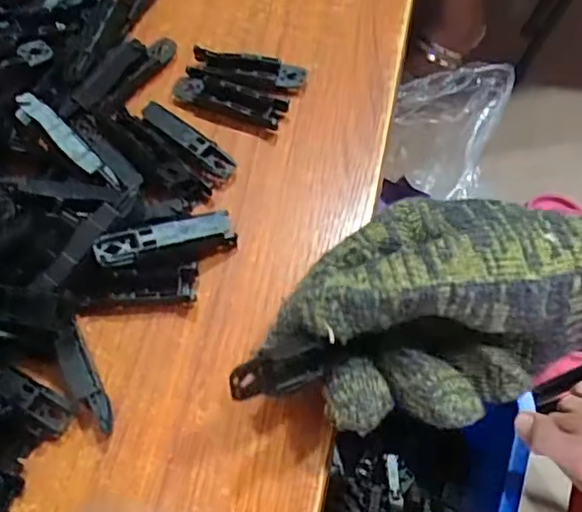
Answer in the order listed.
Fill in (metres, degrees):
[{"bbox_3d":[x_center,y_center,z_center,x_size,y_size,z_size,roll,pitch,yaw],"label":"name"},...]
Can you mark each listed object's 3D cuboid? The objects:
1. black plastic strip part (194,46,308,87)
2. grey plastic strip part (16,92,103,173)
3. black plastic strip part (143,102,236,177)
[{"bbox_3d":[-0.024,-0.105,0.351,0.063,0.009,0.016,11,63,10],"label":"black plastic strip part"},{"bbox_3d":[-0.115,-0.060,0.311,0.050,0.004,0.013,44,70,-7],"label":"grey plastic strip part"},{"bbox_3d":[-0.055,-0.061,0.329,0.060,0.007,0.013,38,70,21],"label":"black plastic strip part"}]

